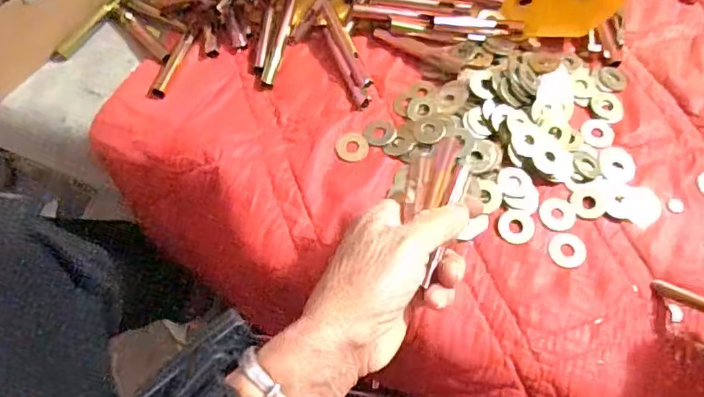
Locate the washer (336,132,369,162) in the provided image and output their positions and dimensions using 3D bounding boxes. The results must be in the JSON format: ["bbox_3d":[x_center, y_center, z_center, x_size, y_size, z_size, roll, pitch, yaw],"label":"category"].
[{"bbox_3d":[0.000,-0.039,0.409,0.024,0.004,0.024,0,63,0],"label":"washer"}]

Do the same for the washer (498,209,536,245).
[{"bbox_3d":[0.117,0.019,0.383,0.026,0.004,0.024,0,63,0],"label":"washer"}]

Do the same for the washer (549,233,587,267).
[{"bbox_3d":[0.151,0.035,0.378,0.025,0.004,0.026,0,63,0],"label":"washer"}]

